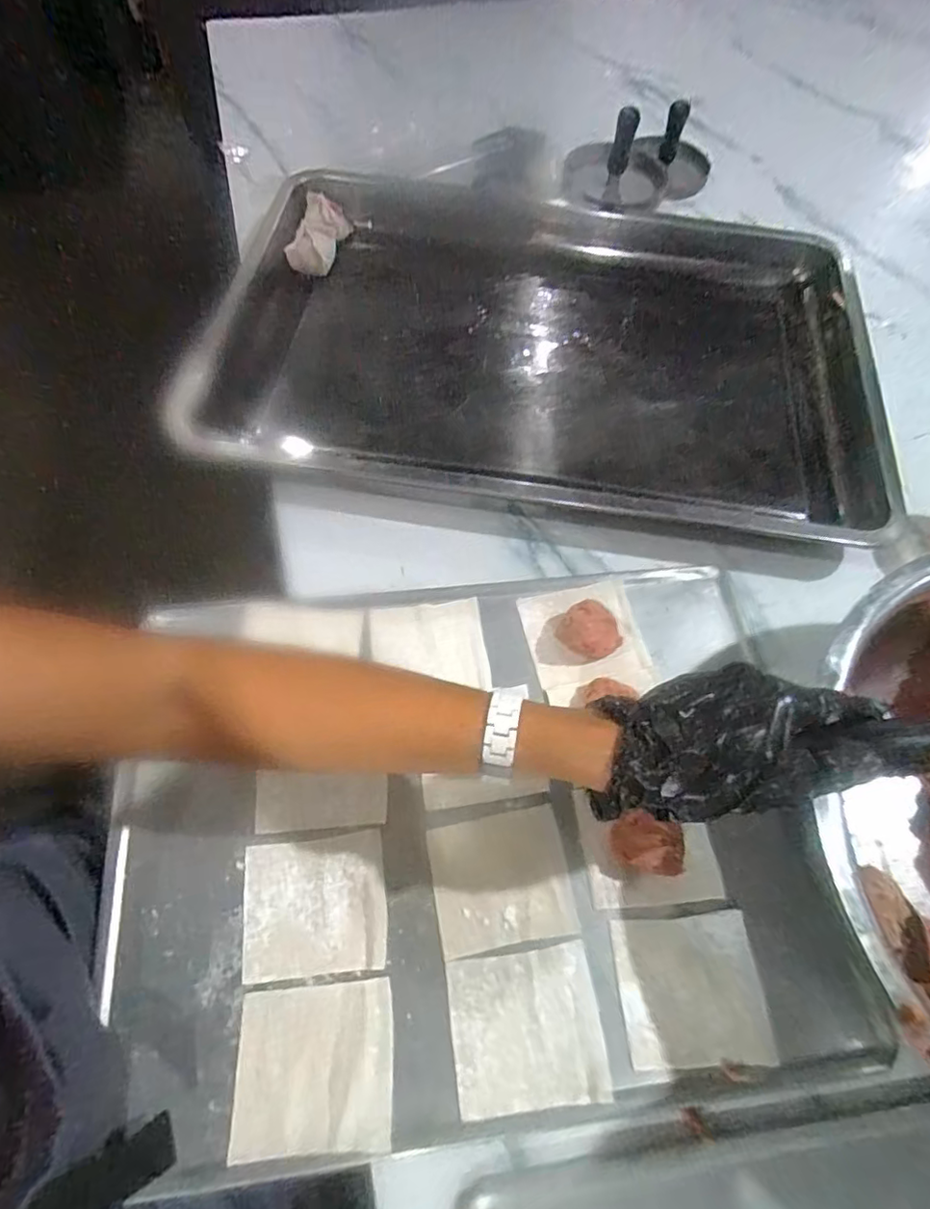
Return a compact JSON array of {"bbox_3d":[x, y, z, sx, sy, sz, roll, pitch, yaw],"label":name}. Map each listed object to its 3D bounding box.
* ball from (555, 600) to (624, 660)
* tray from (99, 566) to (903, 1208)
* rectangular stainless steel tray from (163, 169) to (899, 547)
[{"bbox_3d":[0.090,0.023,0.431,0.038,0.033,0.040,1,63,-1],"label":"ball"},{"bbox_3d":[0.006,0.133,0.378,0.436,0.026,0.332,-5,64,-4],"label":"tray"},{"bbox_3d":[0.071,-0.265,0.586,0.629,0.072,0.389,9,63,3],"label":"rectangular stainless steel tray"}]

